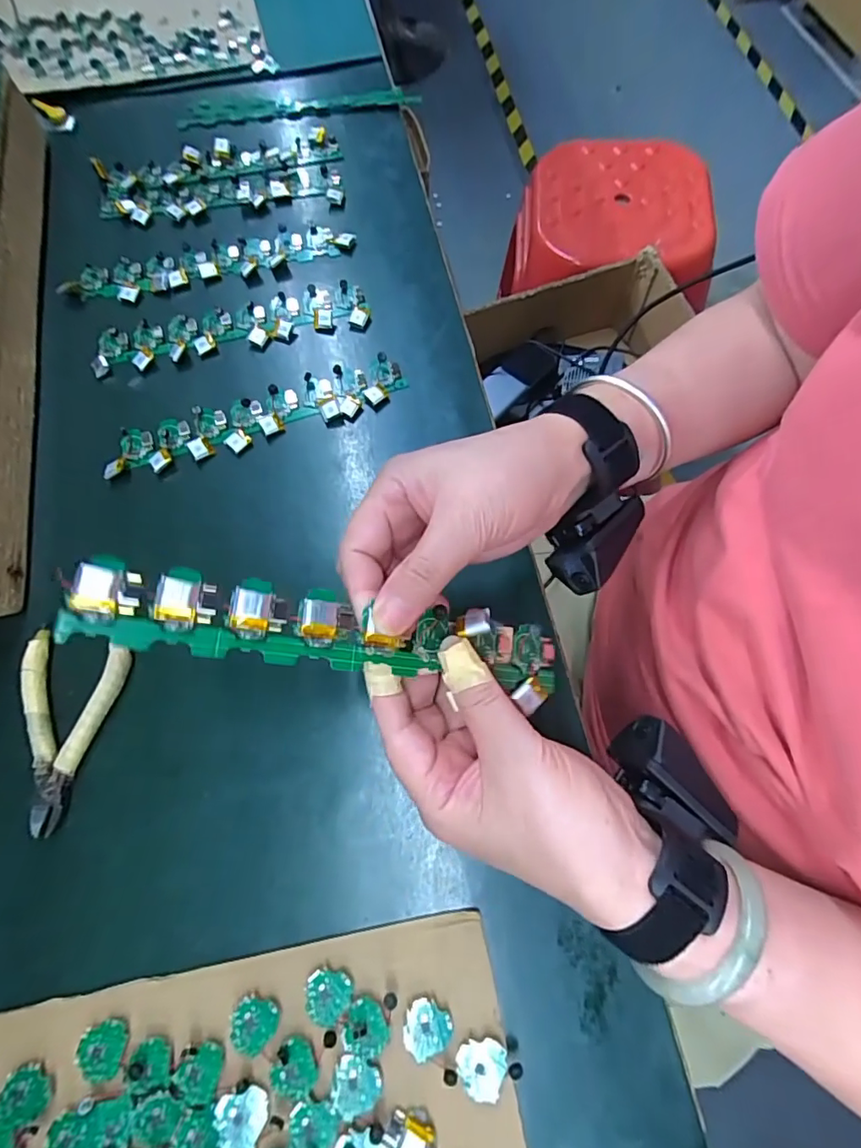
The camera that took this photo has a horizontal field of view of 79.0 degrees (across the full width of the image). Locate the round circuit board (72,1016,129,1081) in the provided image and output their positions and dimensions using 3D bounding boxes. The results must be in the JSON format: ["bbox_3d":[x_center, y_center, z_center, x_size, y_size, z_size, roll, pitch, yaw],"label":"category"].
[{"bbox_3d":[-0.169,0.244,0.268,0.022,0.004,0.024,4,58,-6],"label":"round circuit board"}]

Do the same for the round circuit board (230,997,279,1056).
[{"bbox_3d":[-0.092,0.235,0.272,0.024,0.008,0.022,0,71,1],"label":"round circuit board"}]

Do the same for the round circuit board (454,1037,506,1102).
[{"bbox_3d":[0.025,0.252,0.267,0.025,0.007,0.023,0,71,1],"label":"round circuit board"}]

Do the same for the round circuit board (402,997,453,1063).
[{"bbox_3d":[-0.002,0.237,0.272,0.024,0.009,0.023,0,71,1],"label":"round circuit board"}]

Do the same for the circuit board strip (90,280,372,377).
[{"bbox_3d":[-0.164,-0.204,0.430,0.219,0.008,0.047,-12,71,-3],"label":"circuit board strip"}]

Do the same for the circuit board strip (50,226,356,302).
[{"bbox_3d":[-0.190,-0.274,0.453,0.242,0.008,0.050,-12,71,-3],"label":"circuit board strip"}]

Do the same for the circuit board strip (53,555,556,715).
[{"bbox_3d":[-0.034,0.028,0.233,0.220,0.020,0.036,11,70,-22],"label":"circuit board strip"}]

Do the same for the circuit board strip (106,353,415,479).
[{"bbox_3d":[-0.130,-0.122,0.400,0.223,0.011,0.044,-19,72,-5],"label":"circuit board strip"}]

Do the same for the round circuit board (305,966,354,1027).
[{"bbox_3d":[-0.054,0.223,0.275,0.024,0.004,0.023,1,58,-2],"label":"round circuit board"}]

